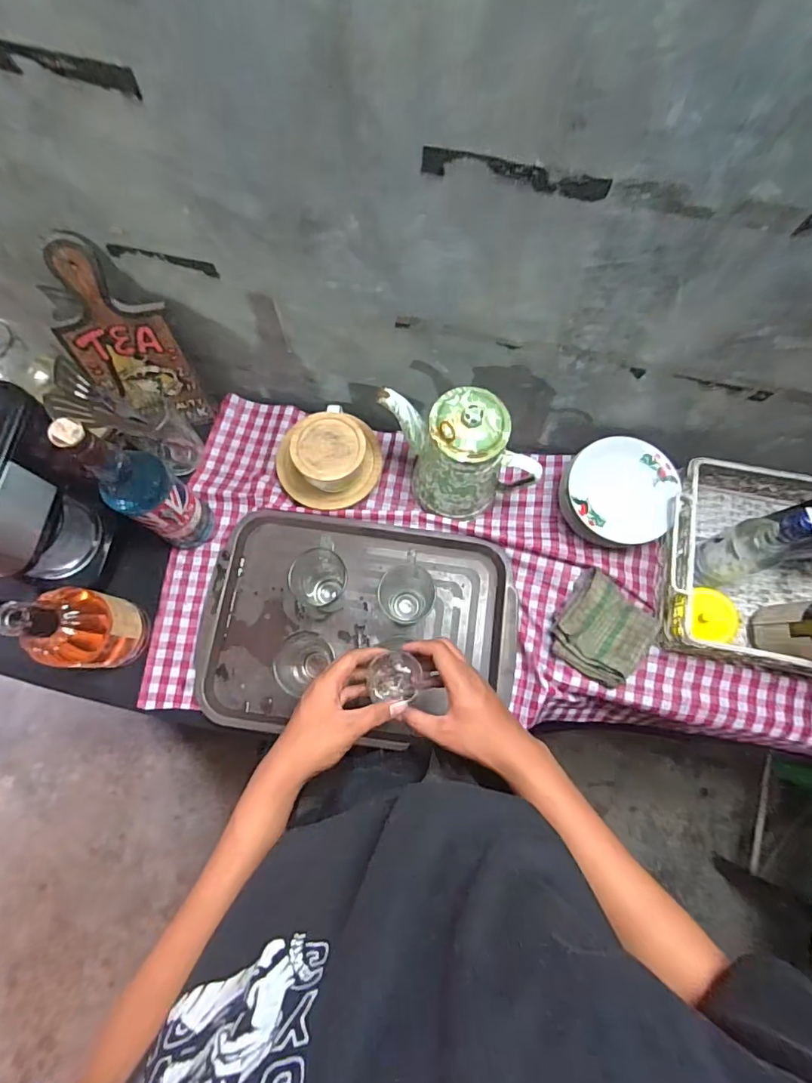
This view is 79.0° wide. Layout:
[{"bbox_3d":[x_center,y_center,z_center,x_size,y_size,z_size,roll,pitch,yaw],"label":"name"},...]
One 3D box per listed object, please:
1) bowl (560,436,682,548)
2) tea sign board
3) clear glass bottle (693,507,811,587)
[{"bbox_3d":[0.292,-0.059,0.693,0.137,0.082,0.147,0,75,-2],"label":"bowl"},{"bbox_3d":[-0.372,-0.255,0.655,0.131,0.271,0.023,-12,57,-7],"label":"tea sign board"},{"bbox_3d":[0.421,0.008,0.605,0.062,0.211,0.061,-18,76,-6],"label":"clear glass bottle"}]

